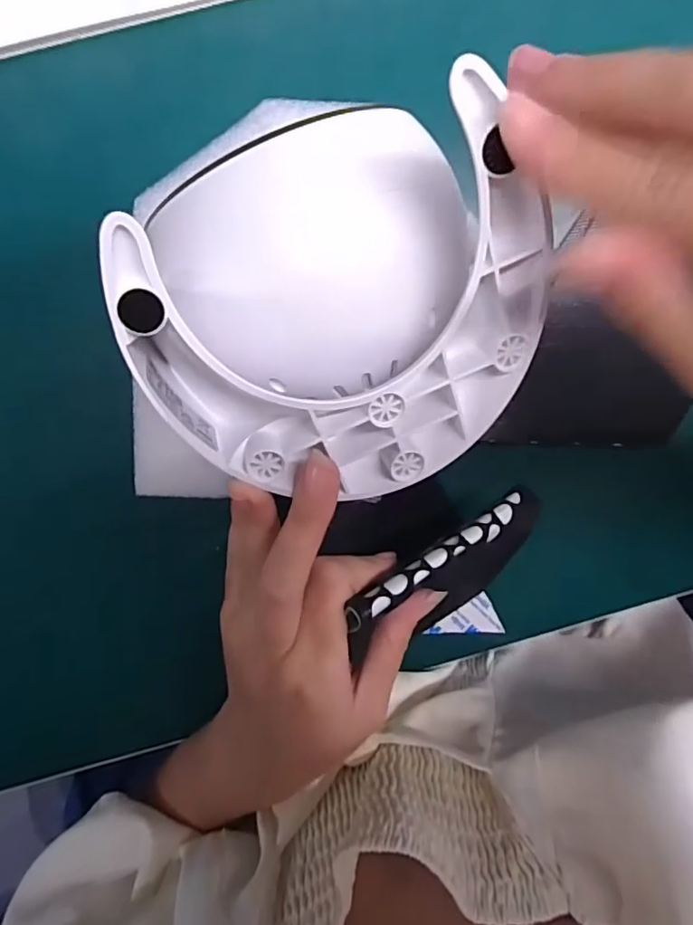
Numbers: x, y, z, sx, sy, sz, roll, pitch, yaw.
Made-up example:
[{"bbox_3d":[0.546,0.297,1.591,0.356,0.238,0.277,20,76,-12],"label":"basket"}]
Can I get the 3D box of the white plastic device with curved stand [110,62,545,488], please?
[{"bbox_3d":[0.000,-0.043,0.156,0.111,0.052,0.105,5,99,-5],"label":"white plastic device with curved stand"}]

